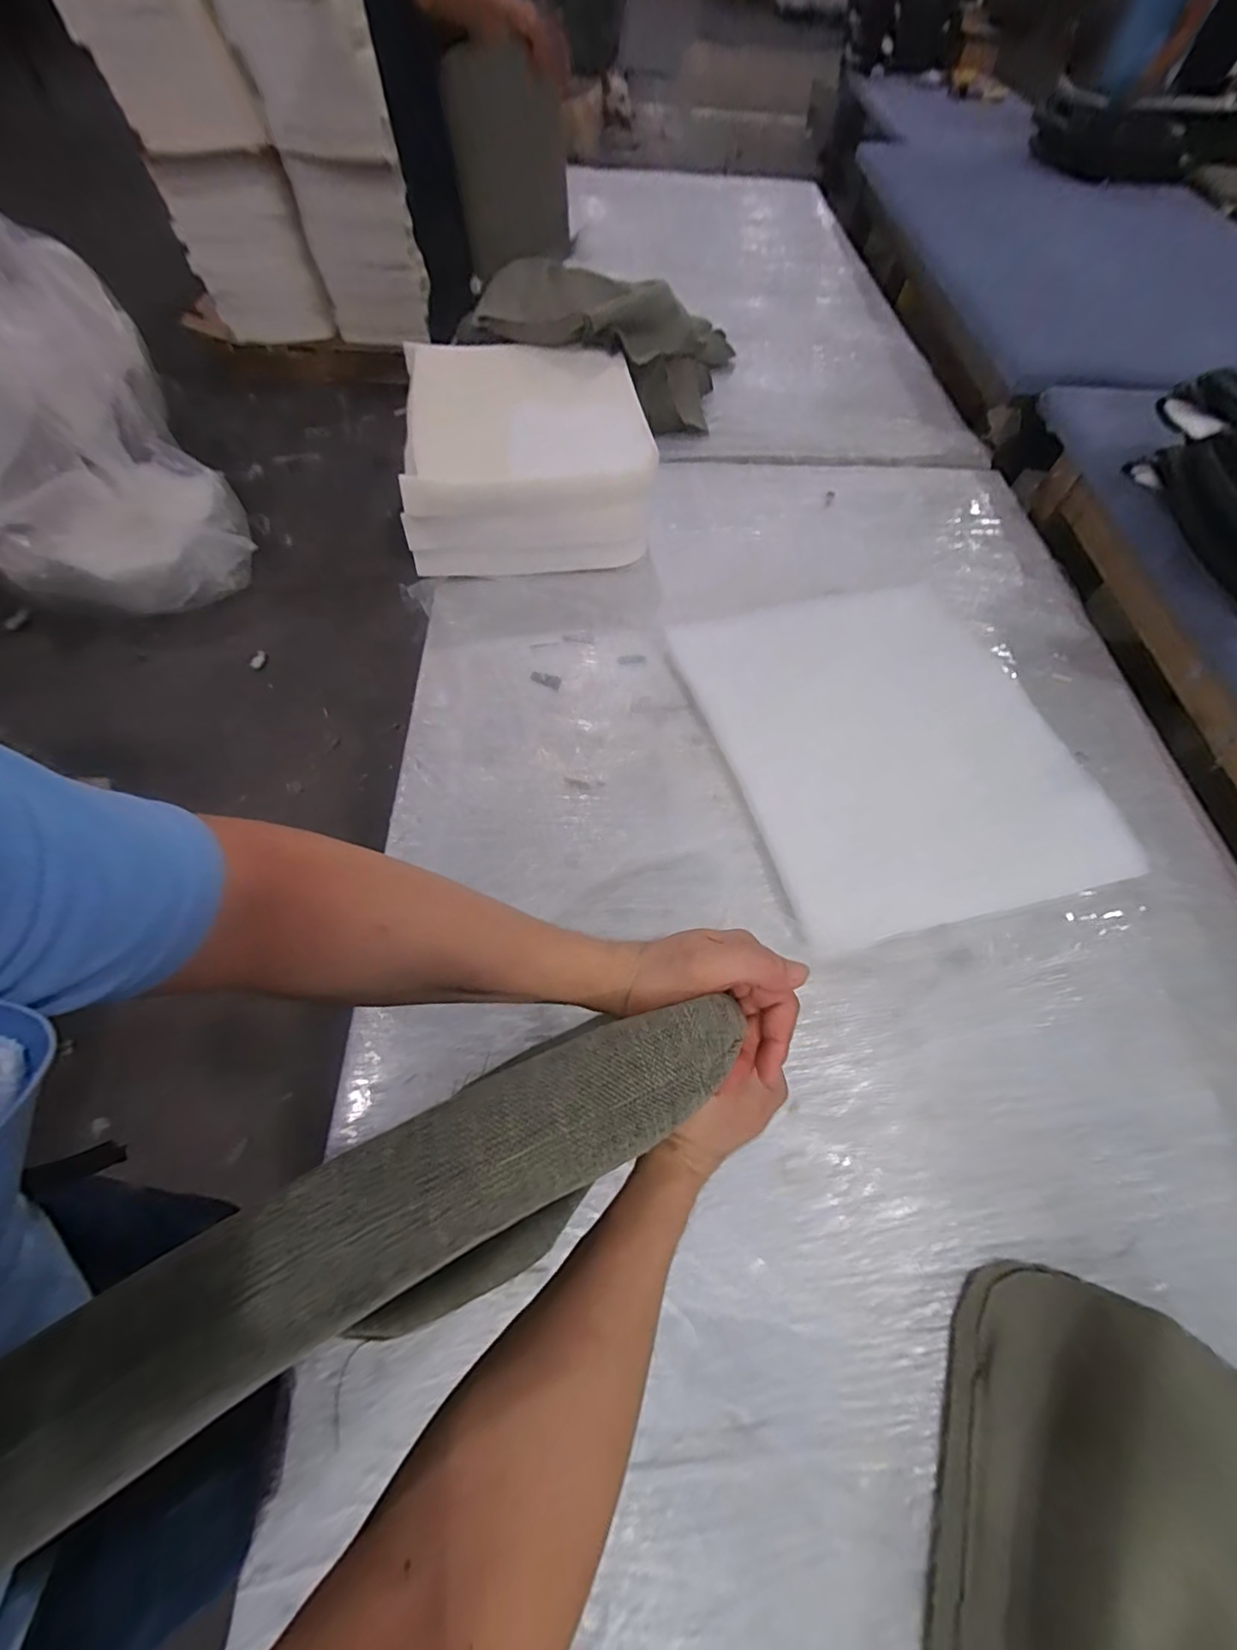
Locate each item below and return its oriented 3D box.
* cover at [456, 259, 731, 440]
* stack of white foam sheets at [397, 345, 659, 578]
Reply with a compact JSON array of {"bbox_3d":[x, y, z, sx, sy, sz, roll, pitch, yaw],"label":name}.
[{"bbox_3d":[0.022,-1.053,1.175,0.679,0.197,0.323,-7,60,-29],"label":"cover"},{"bbox_3d":[-0.170,-0.687,1.025,0.436,0.185,0.435,-5,63,-5],"label":"stack of white foam sheets"}]

